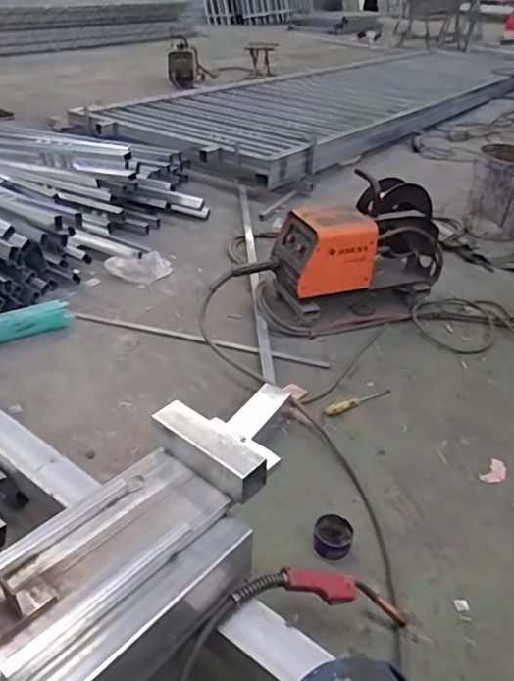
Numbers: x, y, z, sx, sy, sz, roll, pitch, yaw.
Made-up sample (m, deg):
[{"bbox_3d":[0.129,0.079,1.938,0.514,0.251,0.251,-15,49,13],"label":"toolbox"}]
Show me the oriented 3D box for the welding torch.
[{"bbox_3d":[0.115,0.429,0.961,0.352,0.035,0.075,19,26,-25],"label":"welding torch"}]

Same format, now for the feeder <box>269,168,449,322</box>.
[{"bbox_3d":[0.347,-0.301,1.858,0.573,0.377,0.239,-8,35,-17],"label":"feeder"}]

